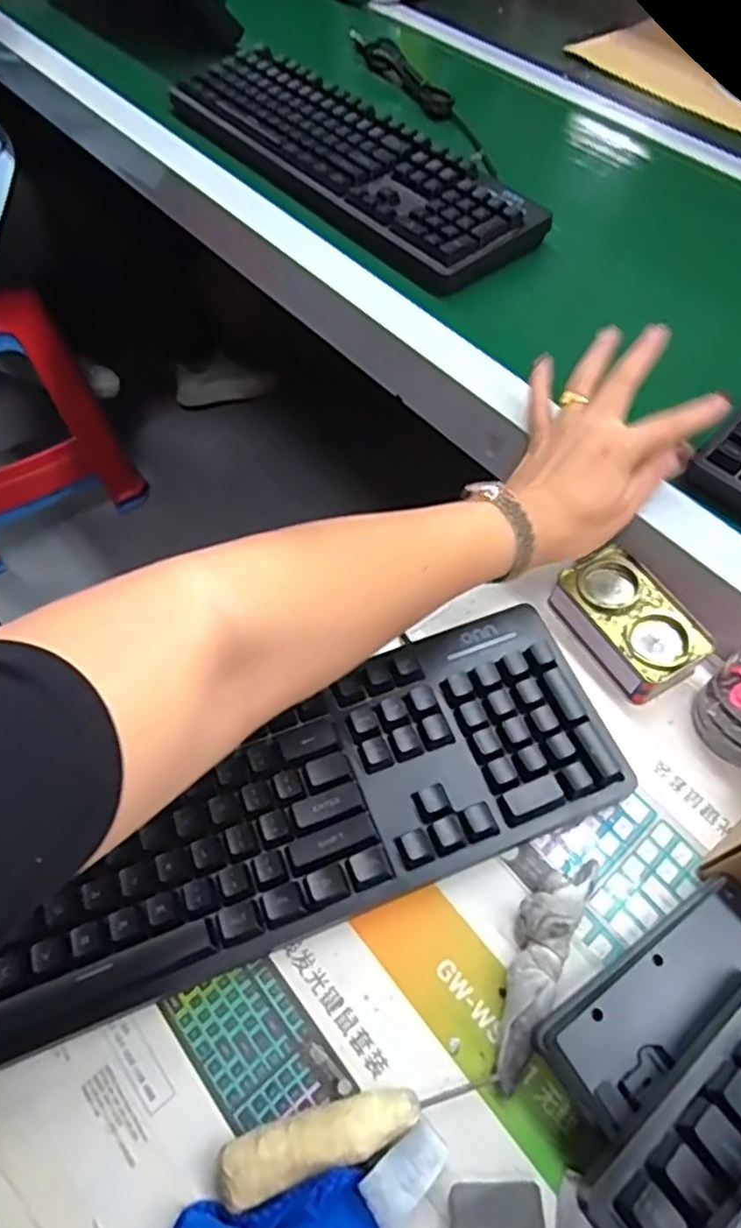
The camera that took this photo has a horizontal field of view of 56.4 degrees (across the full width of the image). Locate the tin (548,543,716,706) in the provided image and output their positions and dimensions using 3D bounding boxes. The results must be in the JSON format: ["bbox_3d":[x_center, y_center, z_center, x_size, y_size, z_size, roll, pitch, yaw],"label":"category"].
[{"bbox_3d":[0.171,0.007,0.465,0.068,0.028,0.098,-32,64,-19],"label":"tin"}]

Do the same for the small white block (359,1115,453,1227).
[{"bbox_3d":[0.016,0.253,0.312,0.042,0.009,0.023,-39,66,-22],"label":"small white block"}]

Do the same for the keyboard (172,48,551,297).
[{"bbox_3d":[-0.033,-0.451,0.682,0.136,0.039,0.436,-36,65,-21],"label":"keyboard"}]

